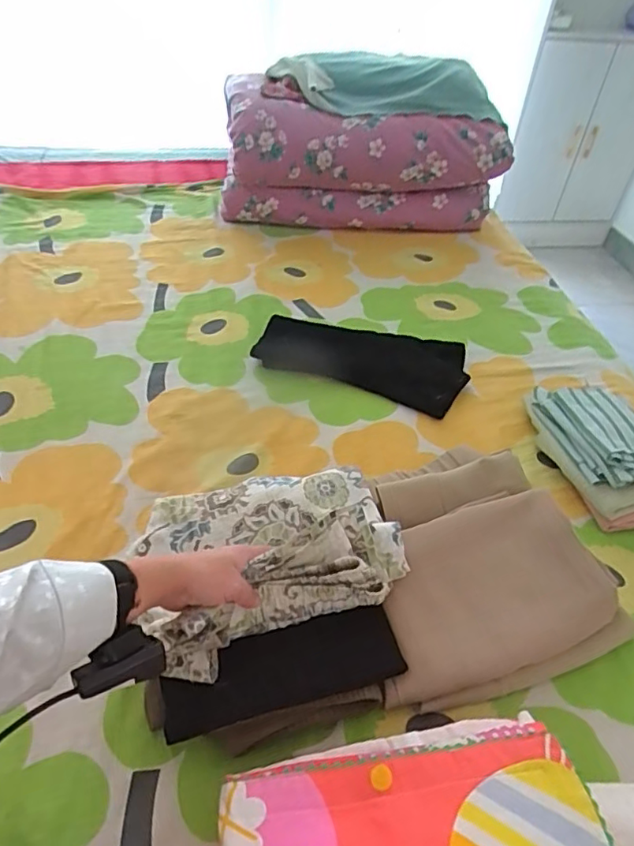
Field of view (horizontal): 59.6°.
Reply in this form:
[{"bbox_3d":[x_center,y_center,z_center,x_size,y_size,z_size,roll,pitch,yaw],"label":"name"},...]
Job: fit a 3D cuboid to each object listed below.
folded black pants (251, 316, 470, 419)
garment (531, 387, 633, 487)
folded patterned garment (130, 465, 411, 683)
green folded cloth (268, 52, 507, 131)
[{"bbox_3d":[0.082,-0.121,0.988,0.360,0.034,0.173,17,46,11],"label":"folded black pants"},{"bbox_3d":[0.414,0.010,0.812,0.109,0.063,0.212,-5,46,-11],"label":"garment"},{"bbox_3d":[-0.046,0.128,0.622,0.275,0.082,0.217,-14,50,-17],"label":"folded patterned garment"},{"bbox_3d":[0.172,-0.712,1.176,0.476,0.105,0.189,-6,48,-10],"label":"green folded cloth"}]

